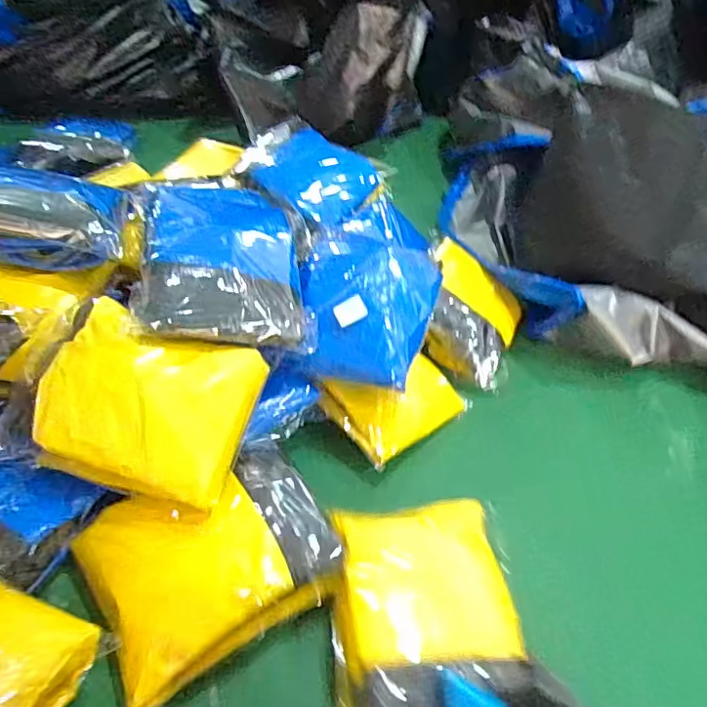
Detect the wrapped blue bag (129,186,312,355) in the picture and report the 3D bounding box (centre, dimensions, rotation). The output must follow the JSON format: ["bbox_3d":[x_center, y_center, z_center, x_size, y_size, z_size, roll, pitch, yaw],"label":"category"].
[{"bbox_3d":[-0.179,-0.154,0.807,0.207,0.089,0.347,-3,45,-12],"label":"wrapped blue bag"}]

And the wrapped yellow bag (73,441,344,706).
[{"bbox_3d":[-0.146,0.211,0.620,0.243,0.051,0.192,-21,50,-27],"label":"wrapped yellow bag"}]

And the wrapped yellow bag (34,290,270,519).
[{"bbox_3d":[-0.232,0.052,0.662,0.213,0.095,0.181,14,44,6],"label":"wrapped yellow bag"}]

